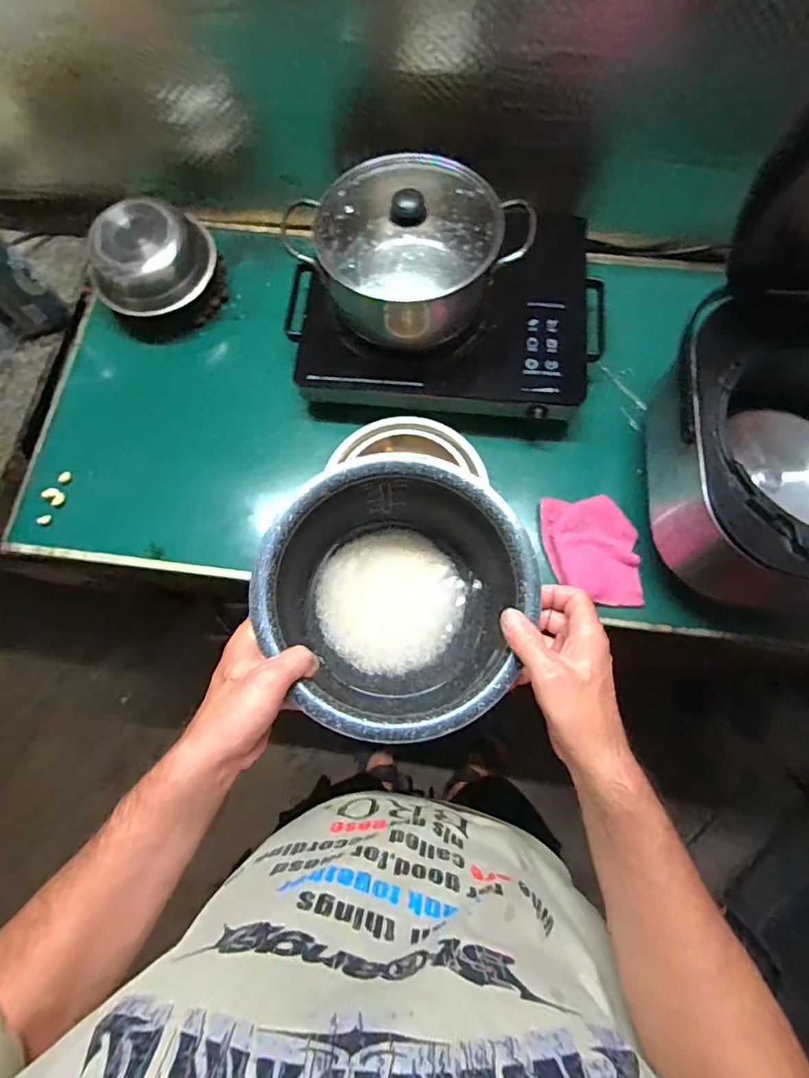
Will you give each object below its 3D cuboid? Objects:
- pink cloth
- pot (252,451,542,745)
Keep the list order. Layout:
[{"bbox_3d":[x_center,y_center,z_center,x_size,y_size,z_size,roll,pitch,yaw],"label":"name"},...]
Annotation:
[{"bbox_3d":[0.245,0.016,0.683,0.119,0.035,0.137,5,76,-11],"label":"pink cloth"},{"bbox_3d":[-0.005,0.057,0.477,0.213,0.120,0.221,0,74,1],"label":"pot"}]

